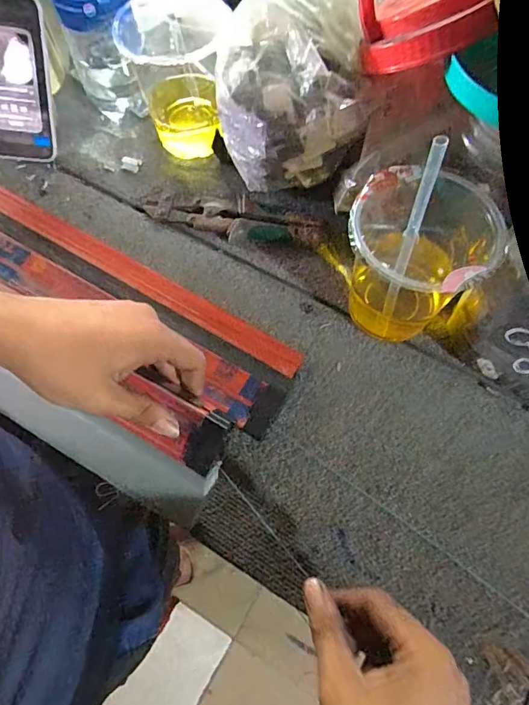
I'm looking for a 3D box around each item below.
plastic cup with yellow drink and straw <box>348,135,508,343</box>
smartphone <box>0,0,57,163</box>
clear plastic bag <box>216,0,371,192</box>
[{"bbox_3d":[0.125,-0.087,0.377,0.109,0.203,0.106,0,70,1],"label":"plastic cup with yellow drink and straw"},{"bbox_3d":[-0.289,-0.306,0.514,0.088,0.162,0.015,4,32,-7],"label":"smartphone"},{"bbox_3d":[0.026,-0.243,0.428,0.132,0.133,0.102,-10,70,-3],"label":"clear plastic bag"}]

